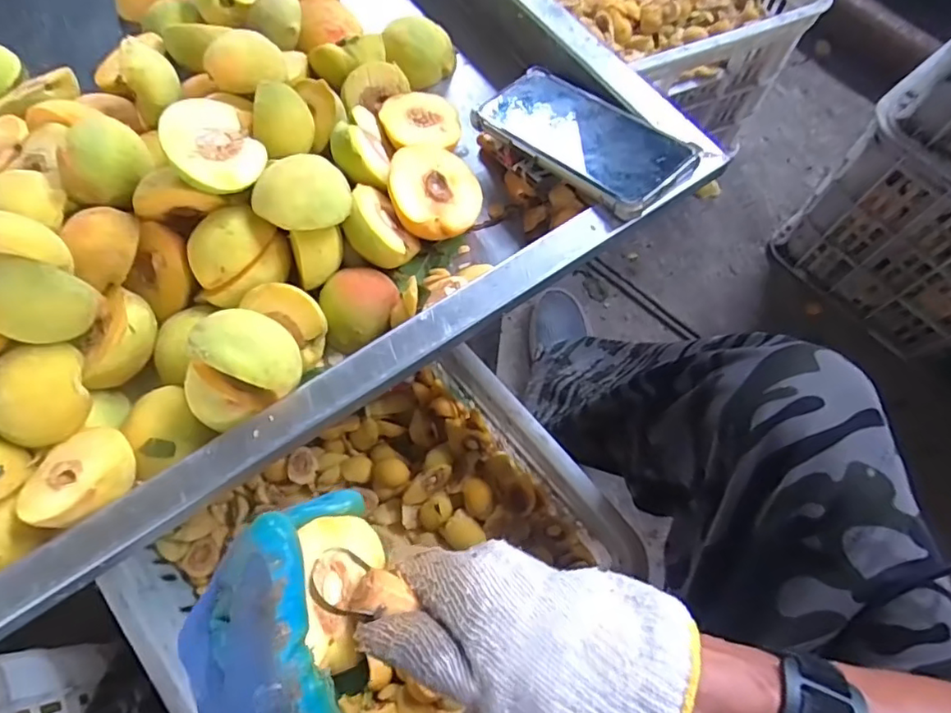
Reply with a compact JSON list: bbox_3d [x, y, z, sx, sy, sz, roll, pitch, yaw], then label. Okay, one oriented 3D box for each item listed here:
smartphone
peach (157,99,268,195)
[{"bbox_3d":[0.076,-0.162,0.411,0.081,0.011,0.162,-39,61,-18],"label":"smartphone"},{"bbox_3d":[-0.167,-0.127,0.357,0.058,0.029,0.058,-36,95,-34],"label":"peach"}]

